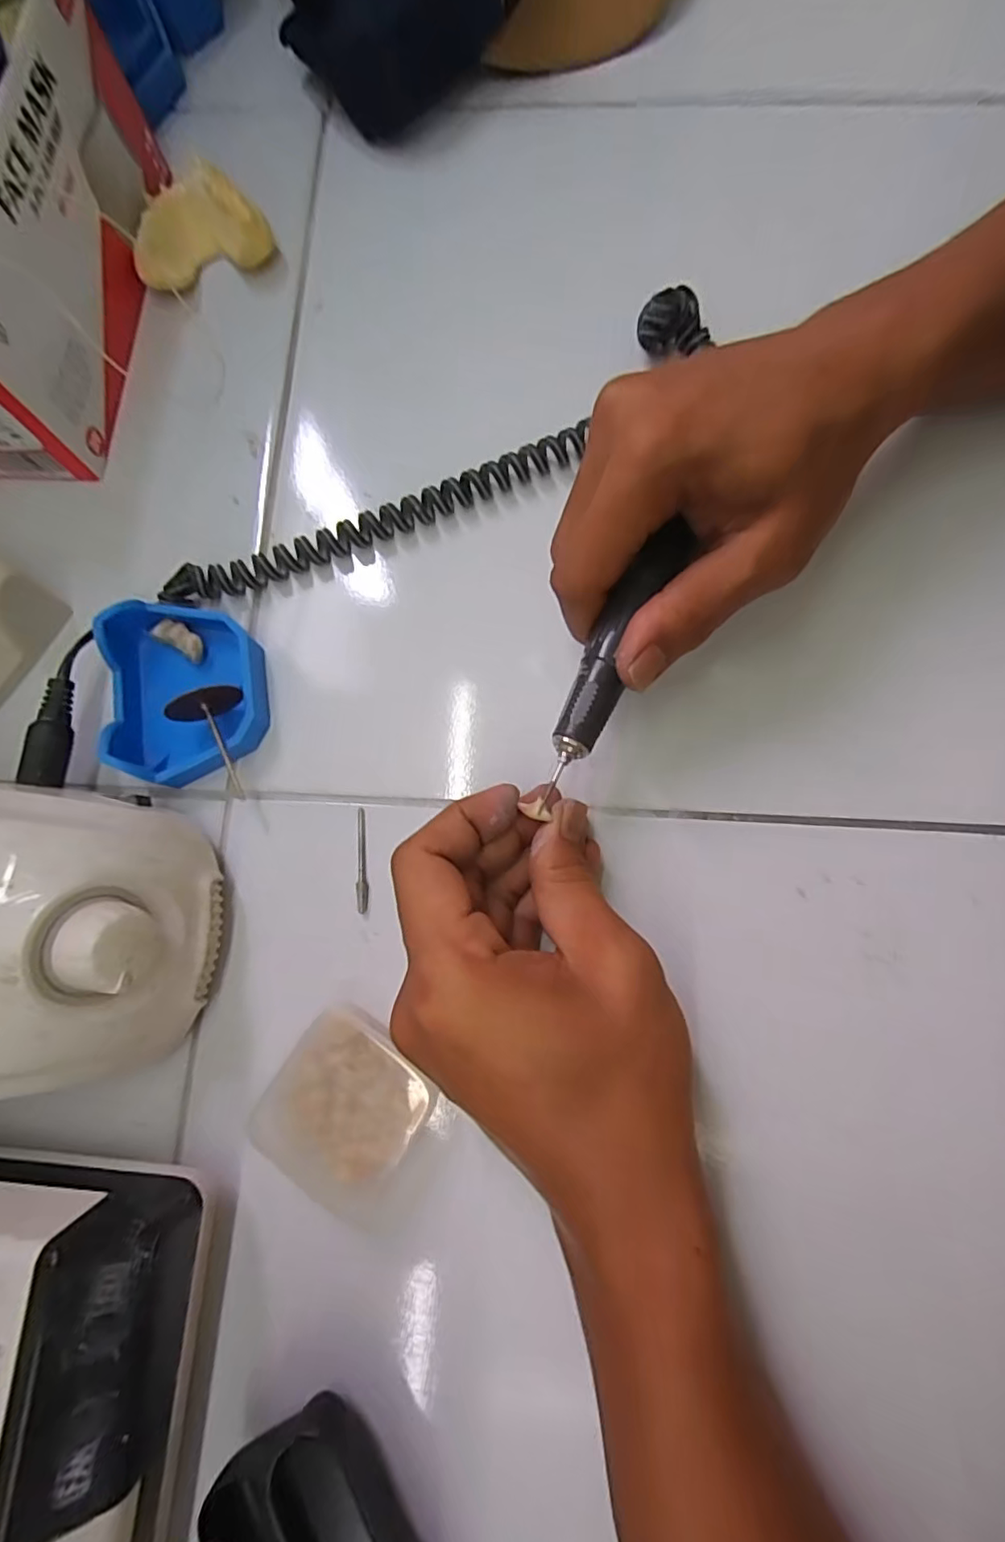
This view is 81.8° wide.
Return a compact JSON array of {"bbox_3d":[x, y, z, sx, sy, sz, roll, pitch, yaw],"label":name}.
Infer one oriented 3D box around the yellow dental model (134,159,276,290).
[{"bbox_3d":[-0.160,-0.283,0.303,0.068,0.029,0.051,-22,79,-4],"label":"yellow dental model"}]

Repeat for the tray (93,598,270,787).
[{"bbox_3d":[-0.138,-0.035,0.254,0.067,0.026,0.078,-7,78,-1],"label":"tray"}]

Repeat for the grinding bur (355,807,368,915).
[{"bbox_3d":[-0.061,0.038,0.248,0.005,0.004,0.044,-6,78,0],"label":"grinding bur"}]

